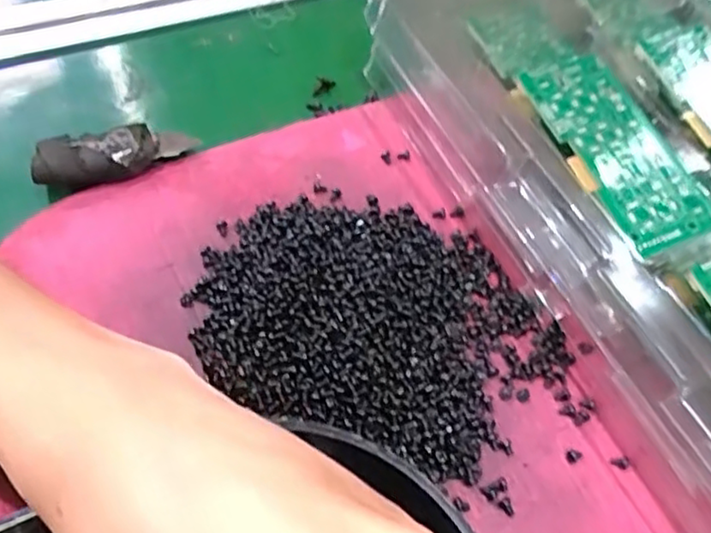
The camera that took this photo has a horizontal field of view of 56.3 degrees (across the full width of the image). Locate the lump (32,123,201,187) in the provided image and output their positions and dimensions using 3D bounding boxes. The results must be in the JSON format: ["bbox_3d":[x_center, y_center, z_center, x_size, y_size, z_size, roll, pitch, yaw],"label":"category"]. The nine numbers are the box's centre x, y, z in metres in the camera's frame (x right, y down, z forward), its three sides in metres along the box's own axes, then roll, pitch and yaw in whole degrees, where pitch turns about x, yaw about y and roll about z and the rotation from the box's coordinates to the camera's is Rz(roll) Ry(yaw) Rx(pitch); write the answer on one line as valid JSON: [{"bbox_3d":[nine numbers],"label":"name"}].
[{"bbox_3d":[-0.110,-0.053,0.305,0.070,0.021,0.026,-18,62,-18],"label":"lump"}]

